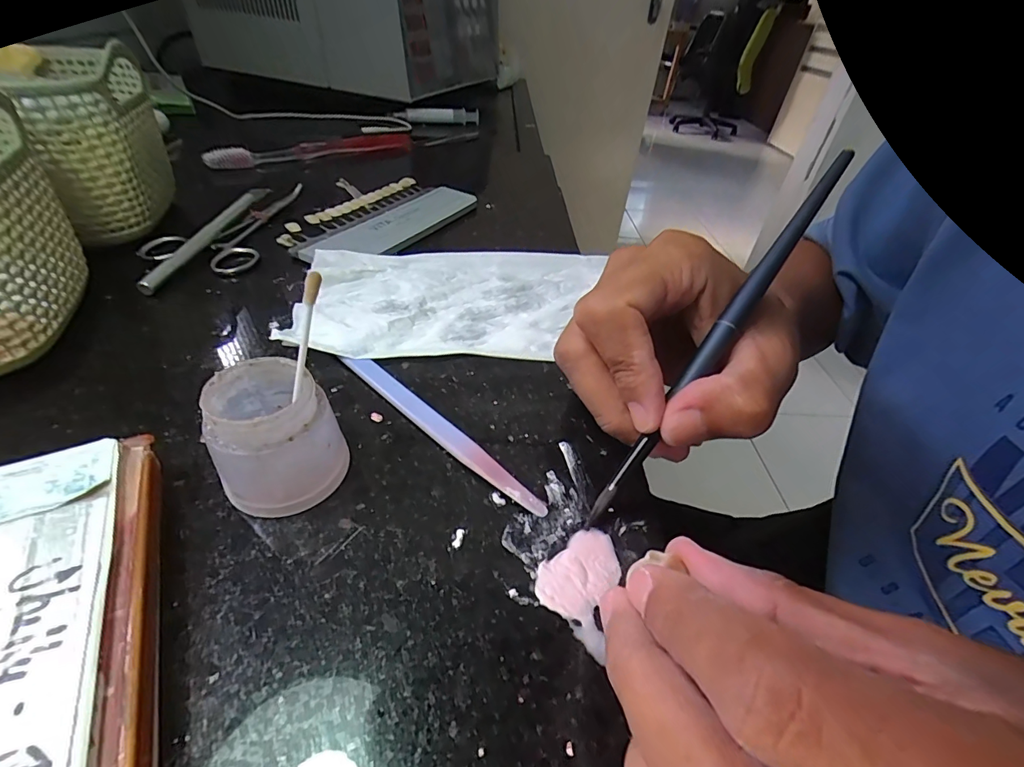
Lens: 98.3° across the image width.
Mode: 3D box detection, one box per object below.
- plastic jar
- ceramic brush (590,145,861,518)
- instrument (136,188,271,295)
[{"bbox_3d":[-0.076,0.017,0.145,0.036,0.040,0.033,4,42,-3],"label":"plastic jar"},{"bbox_3d":[0.076,-0.019,0.157,0.006,0.004,0.166,34,85,28],"label":"ceramic brush"},{"bbox_3d":[-0.186,-0.096,0.277,0.012,0.012,0.135,6,42,0],"label":"instrument"}]

